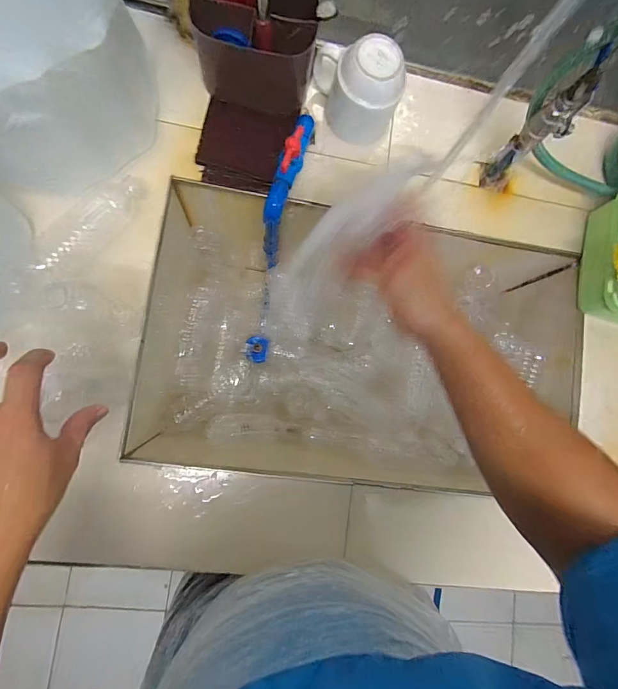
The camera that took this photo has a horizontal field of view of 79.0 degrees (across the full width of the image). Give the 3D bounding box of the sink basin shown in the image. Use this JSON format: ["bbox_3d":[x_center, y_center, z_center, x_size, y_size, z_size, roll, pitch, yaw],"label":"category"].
[{"bbox_3d":[0.087,0.010,0.703,0.677,0.315,0.456,11,83,-7],"label":"sink basin"}]

